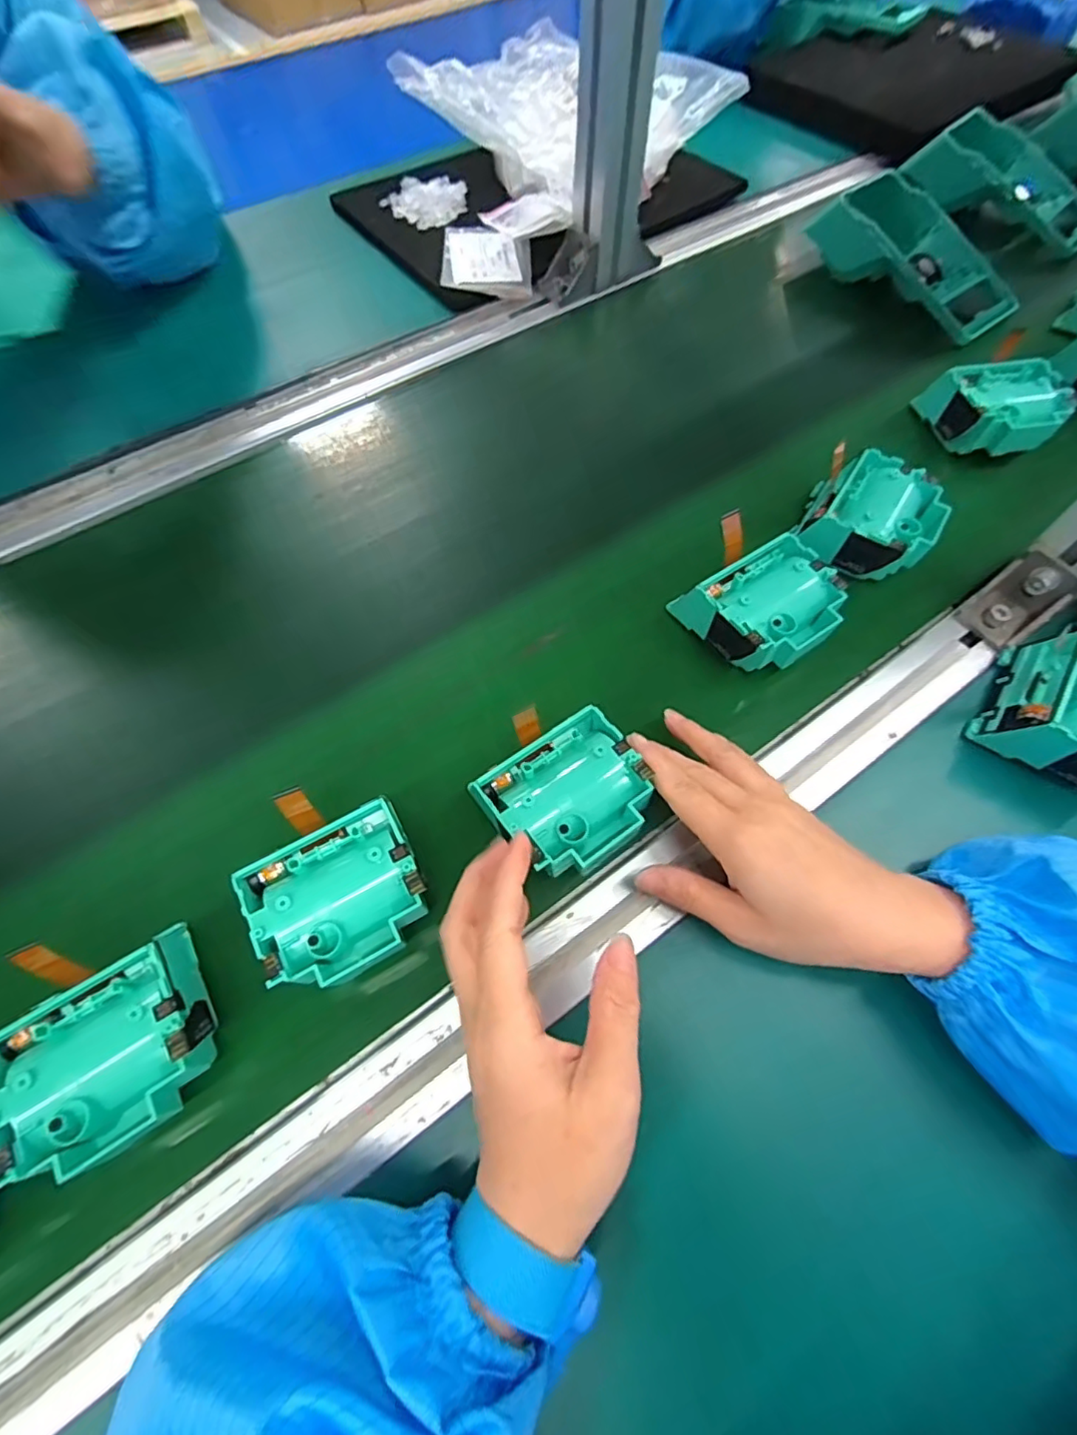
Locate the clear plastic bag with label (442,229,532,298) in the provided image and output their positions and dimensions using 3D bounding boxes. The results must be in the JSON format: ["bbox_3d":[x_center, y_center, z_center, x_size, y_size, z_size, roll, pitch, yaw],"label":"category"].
[{"bbox_3d":[-0.047,-0.412,0.528,0.078,0.006,0.101,-3,63,-1],"label":"clear plastic bag with label"}]

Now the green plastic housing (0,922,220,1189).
[{"bbox_3d":[-0.184,0.140,0.252,0.080,0.042,0.084,-29,67,-13],"label":"green plastic housing"}]

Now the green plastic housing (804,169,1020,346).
[{"bbox_3d":[0.338,-0.412,0.518,0.097,0.045,0.177,-31,67,-14],"label":"green plastic housing"}]

